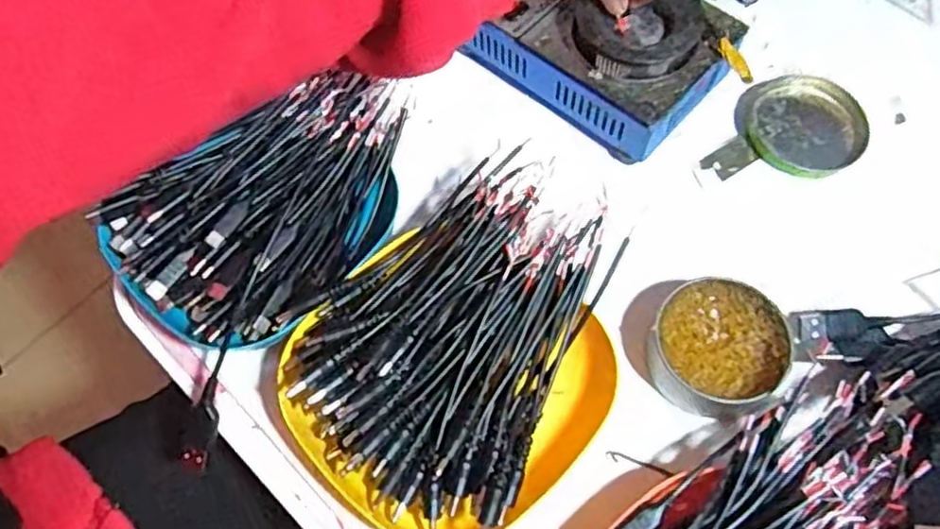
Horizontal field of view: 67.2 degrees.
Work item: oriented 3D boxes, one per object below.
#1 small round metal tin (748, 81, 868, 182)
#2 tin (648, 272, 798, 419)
[{"bbox_3d":[0.200,-0.081,0.418,0.066,0.010,0.060,-11,64,-2],"label":"small round metal tin"},{"bbox_3d":[0.120,0.041,0.348,0.064,0.028,0.060,-19,65,-6],"label":"tin"}]

